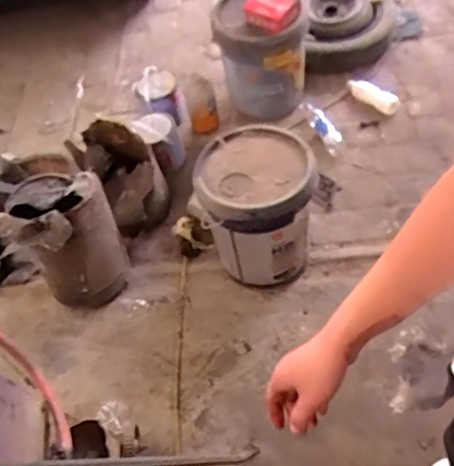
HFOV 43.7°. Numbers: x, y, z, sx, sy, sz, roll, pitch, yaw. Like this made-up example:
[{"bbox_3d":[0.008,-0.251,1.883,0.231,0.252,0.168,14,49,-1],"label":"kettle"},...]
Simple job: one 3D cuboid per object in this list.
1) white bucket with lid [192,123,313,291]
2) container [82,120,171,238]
[{"bbox_3d":[0.074,-0.059,1.541,0.285,0.365,0.311,-4,56,6],"label":"white bucket with lid"},{"bbox_3d":[-0.303,-0.171,1.745,0.185,0.215,0.350,-23,56,-7],"label":"container"}]

